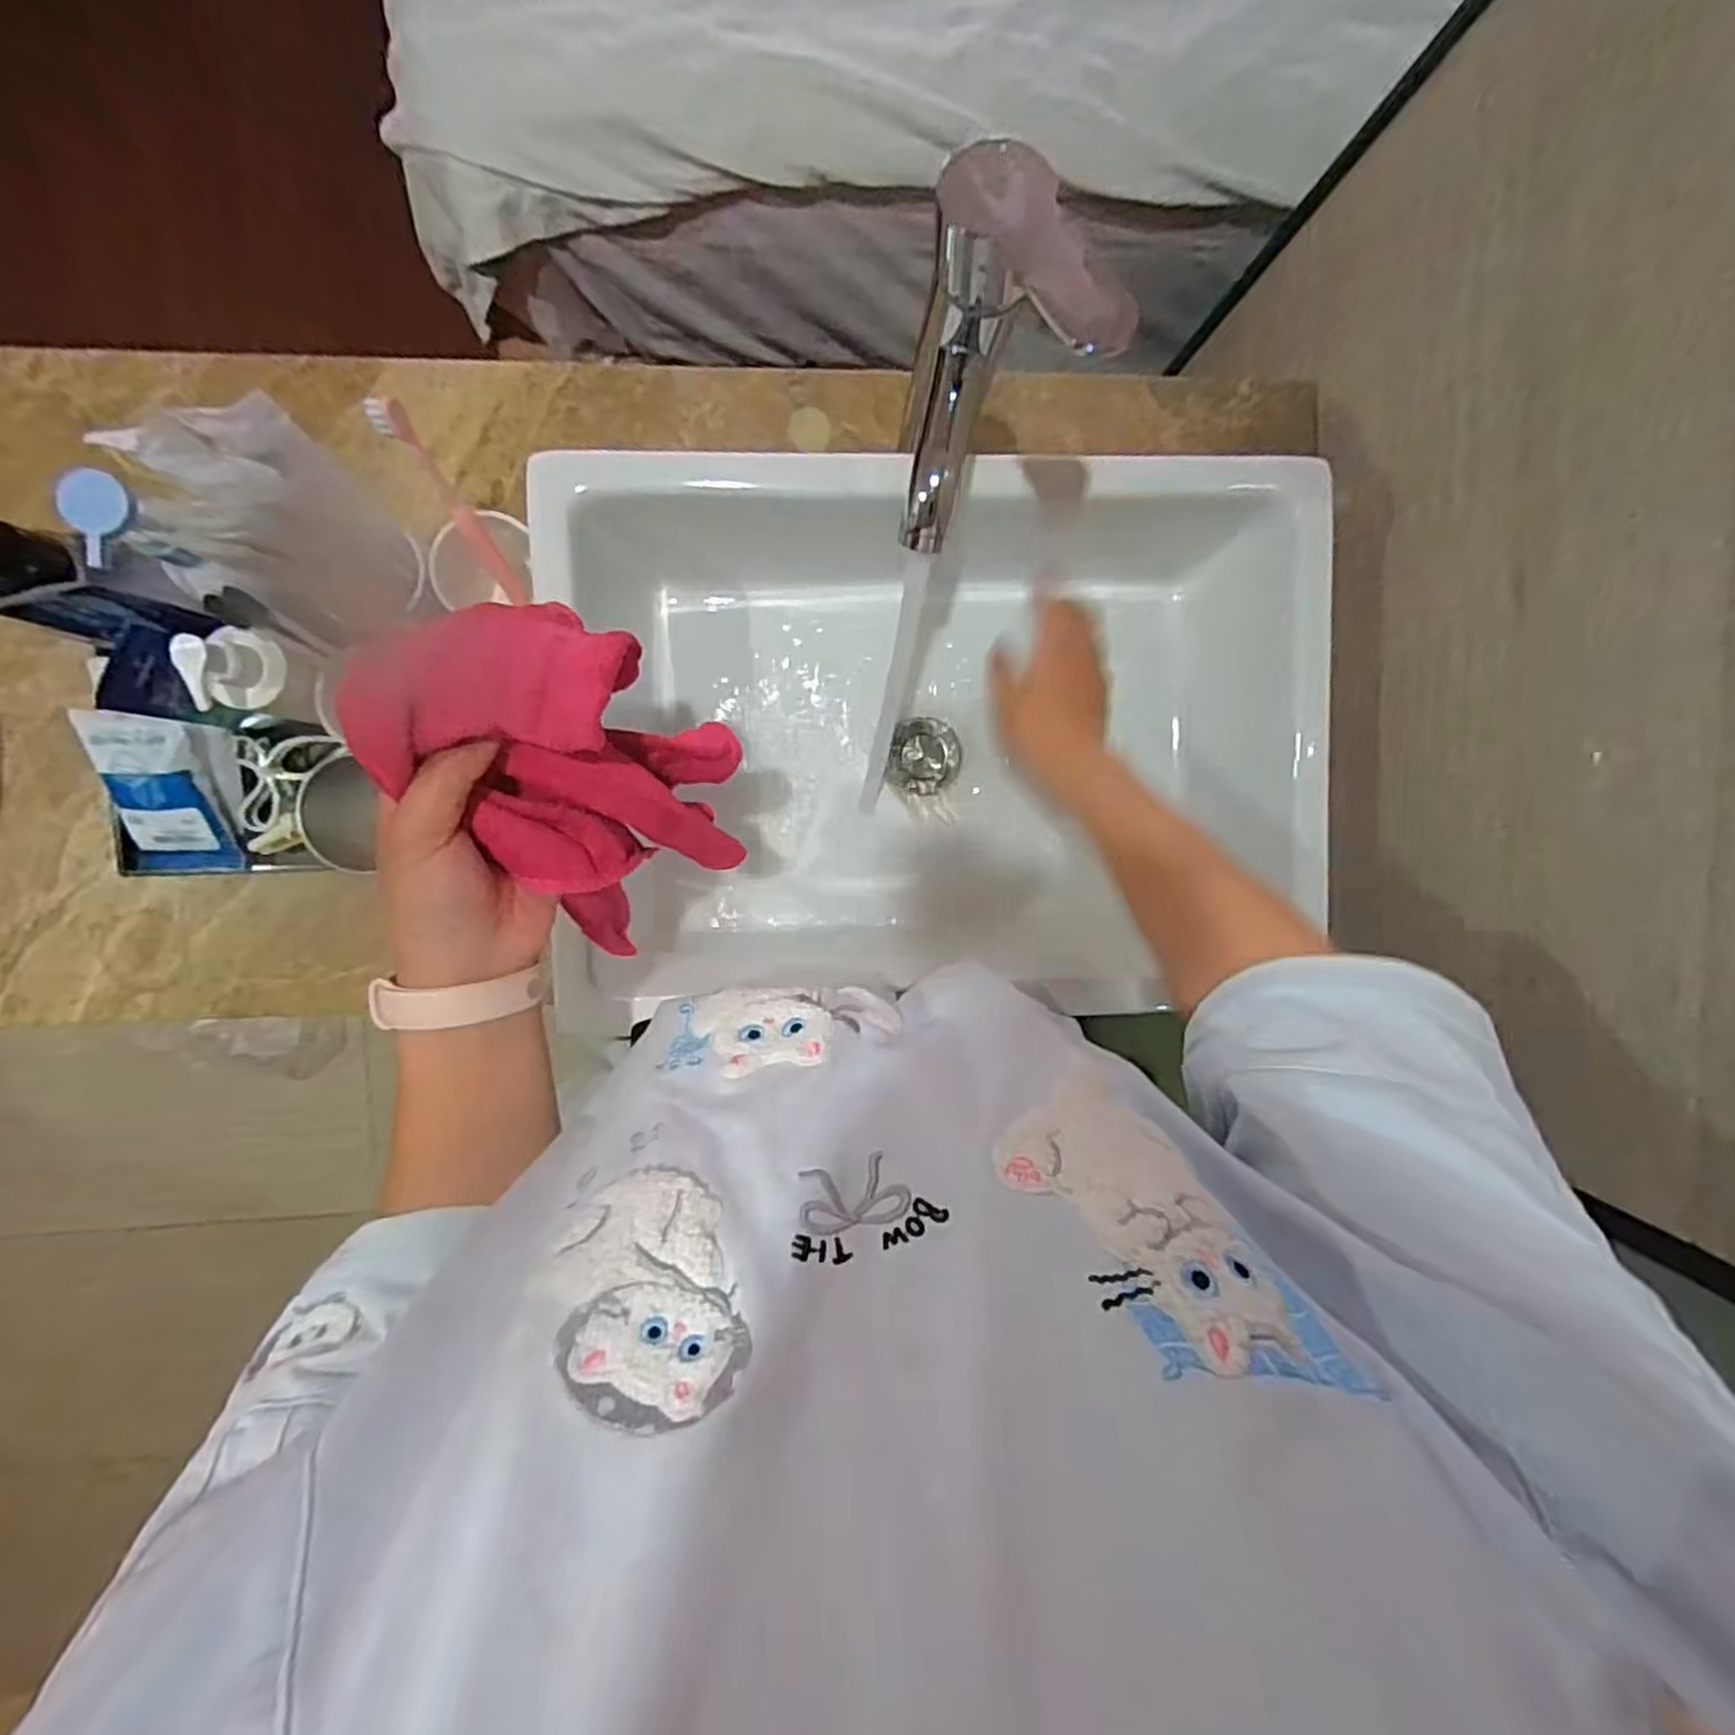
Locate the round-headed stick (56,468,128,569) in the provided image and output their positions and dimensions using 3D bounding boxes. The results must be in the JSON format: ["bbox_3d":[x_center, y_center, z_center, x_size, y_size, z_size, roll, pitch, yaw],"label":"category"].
[{"bbox_3d":[-0.384,-0.173,0.378,0.007,0.025,0.045,23,112,37],"label":"round-headed stick"}]

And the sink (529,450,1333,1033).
[{"bbox_3d":[0.050,-0.090,0.540,0.489,0.126,0.338,-2,94,-3],"label":"sink"}]

